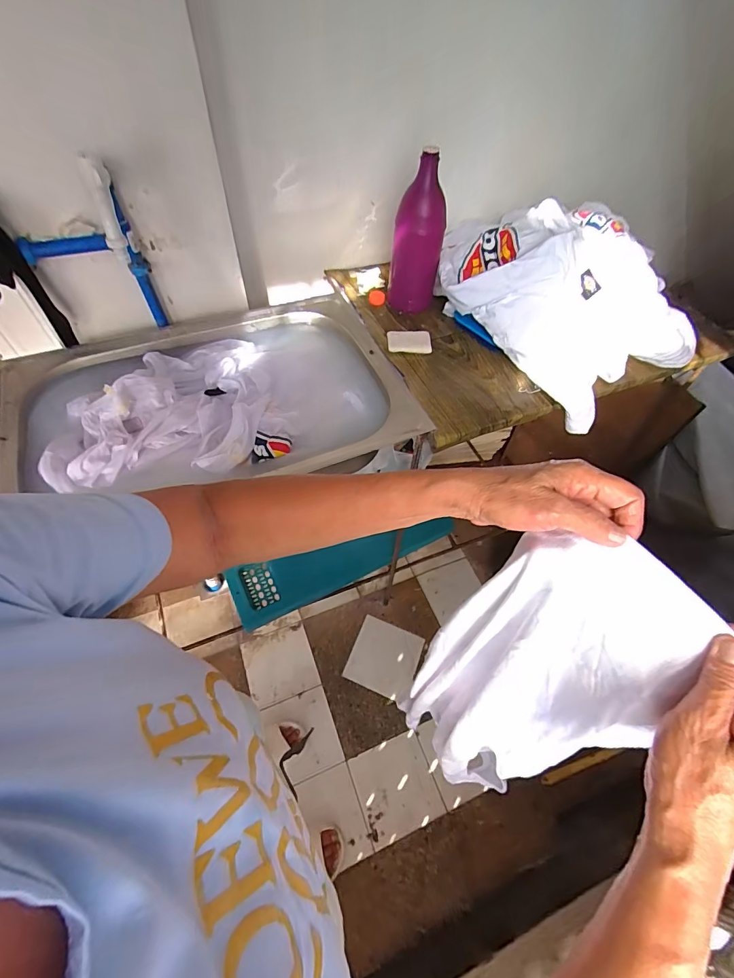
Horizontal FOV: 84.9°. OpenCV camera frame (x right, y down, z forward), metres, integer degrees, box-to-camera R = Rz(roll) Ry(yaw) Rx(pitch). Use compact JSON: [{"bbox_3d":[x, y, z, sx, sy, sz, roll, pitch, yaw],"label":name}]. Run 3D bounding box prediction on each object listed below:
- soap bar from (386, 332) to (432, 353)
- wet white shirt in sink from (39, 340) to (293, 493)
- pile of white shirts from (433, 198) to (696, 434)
[{"bbox_3d":[0.078,-0.271,0.737,0.080,0.012,0.048,-2,57,-5],"label":"soap bar"},{"bbox_3d":[-0.308,-0.132,0.633,0.327,0.046,0.302,-19,60,-15],"label":"wet white shirt in sink"},{"bbox_3d":[0.353,-0.343,0.713,0.373,0.173,0.390,-28,63,-20],"label":"pile of white shirts"}]

